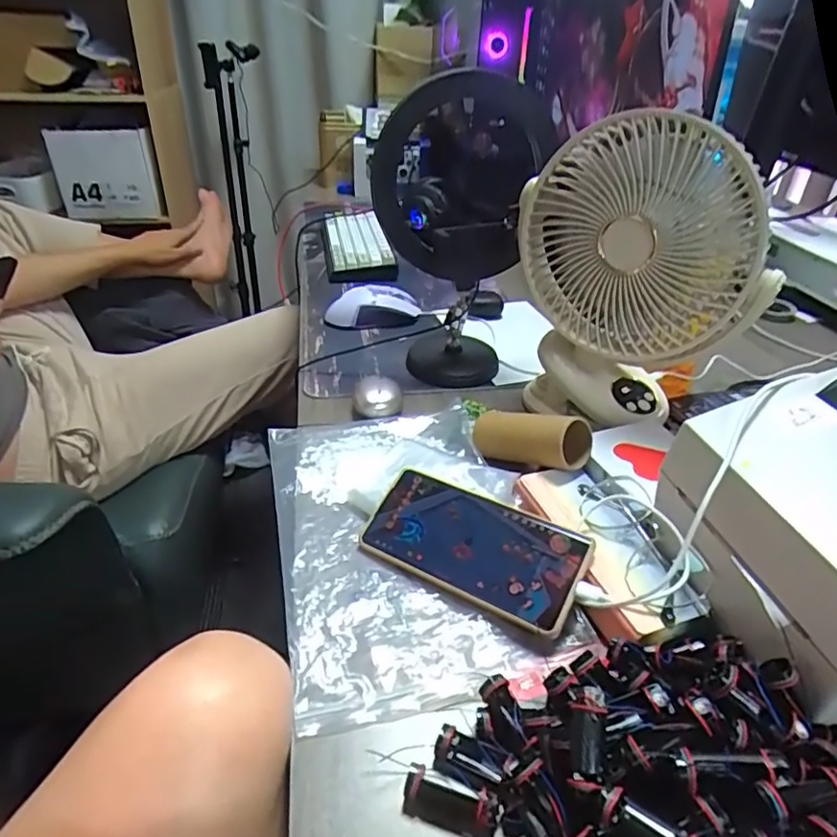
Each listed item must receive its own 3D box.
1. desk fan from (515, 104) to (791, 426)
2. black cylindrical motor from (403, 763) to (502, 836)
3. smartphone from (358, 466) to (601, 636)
[{"bbox_3d":[0.212,-0.137,0.553,0.204,0.262,0.154,23,39,25],"label":"desk fan"},{"bbox_3d":[0.017,0.200,0.305,0.049,0.019,0.019,13,36,13],"label":"black cylindrical motor"},{"bbox_3d":[0.037,0.090,0.430,0.164,0.006,0.073,19,63,28],"label":"smartphone"}]

